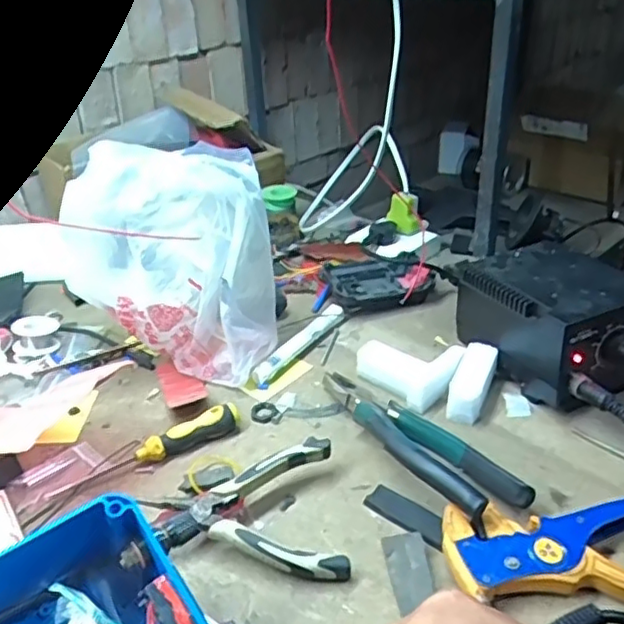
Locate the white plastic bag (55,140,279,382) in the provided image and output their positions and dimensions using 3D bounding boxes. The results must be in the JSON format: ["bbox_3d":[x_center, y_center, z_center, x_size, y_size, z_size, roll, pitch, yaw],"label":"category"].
[{"bbox_3d":[-0.131,-0.043,0.585,0.176,0.201,0.097,3,34,11],"label":"white plastic bag"}]

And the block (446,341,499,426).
[{"bbox_3d":[0.140,0.060,0.557,0.031,0.029,0.076,13,37,24],"label":"block"}]

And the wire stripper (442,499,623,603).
[{"bbox_3d":[0.169,0.156,0.404,0.161,0.027,0.083,-5,34,0],"label":"wire stripper"}]

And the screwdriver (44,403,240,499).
[{"bbox_3d":[-0.132,0.112,0.515,0.158,0.021,0.021,-20,36,-21],"label":"screwdriver"}]

